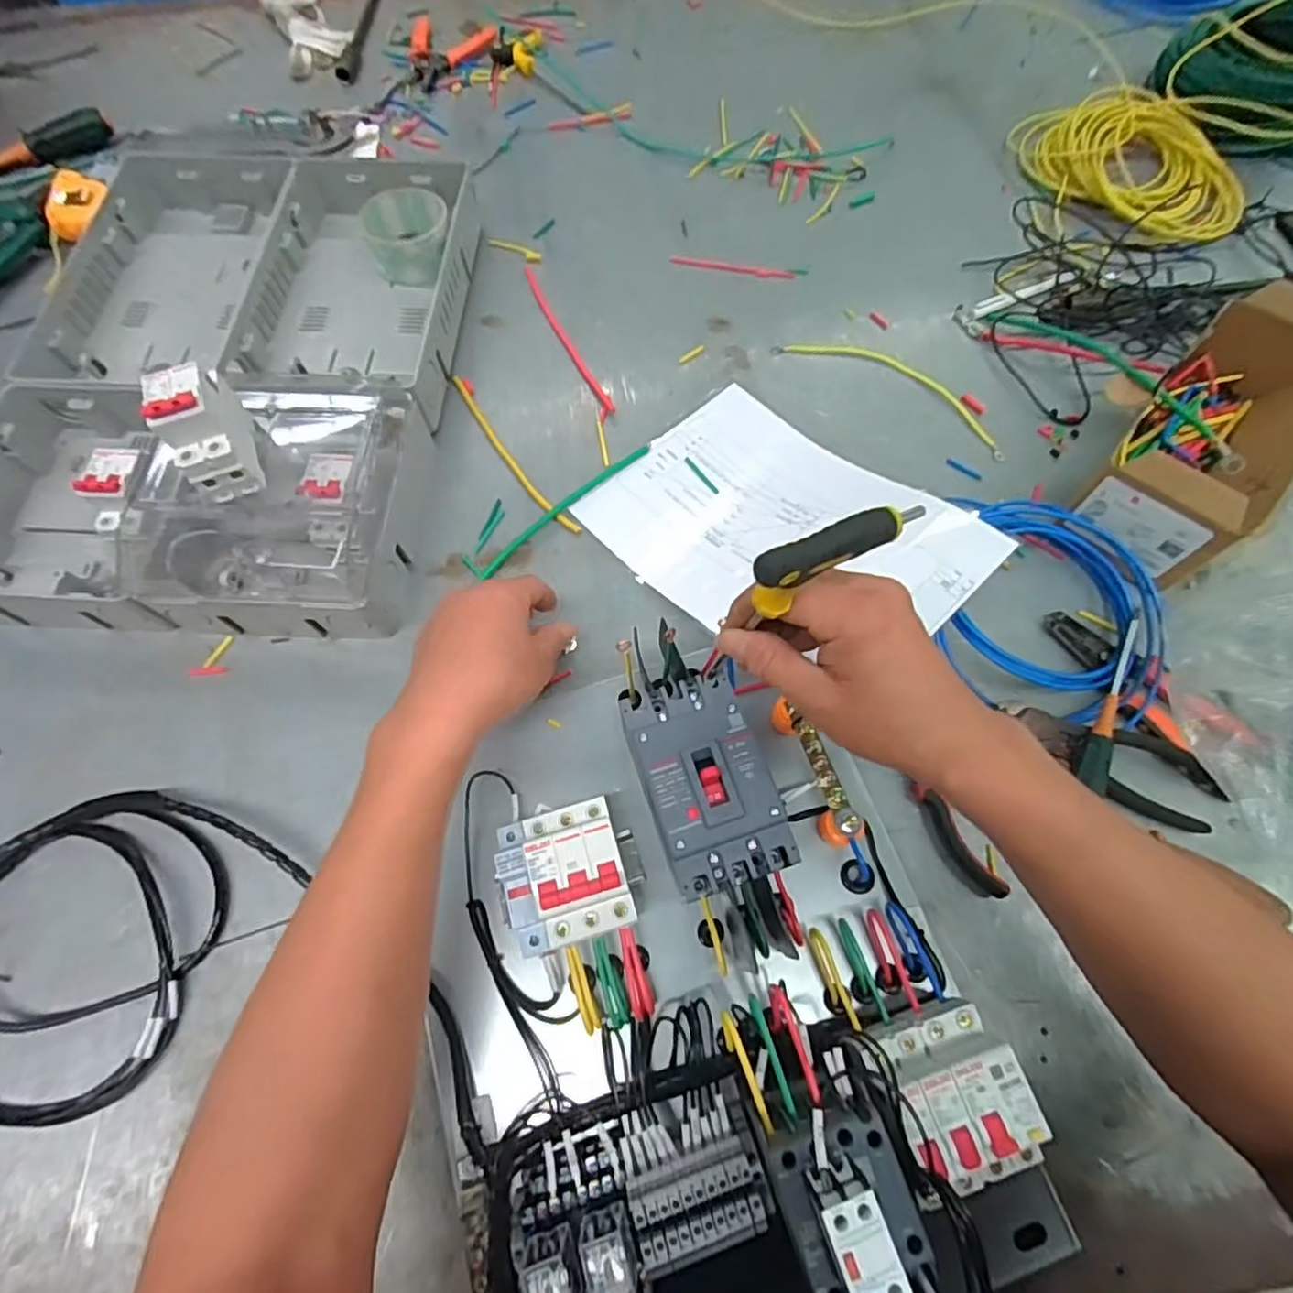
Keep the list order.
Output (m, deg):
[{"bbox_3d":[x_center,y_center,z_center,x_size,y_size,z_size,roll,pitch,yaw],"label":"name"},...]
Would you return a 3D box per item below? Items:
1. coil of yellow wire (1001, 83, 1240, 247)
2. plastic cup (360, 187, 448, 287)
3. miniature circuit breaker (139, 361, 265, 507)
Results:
[{"bbox_3d":[0.539,-0.531,0.702,0.207,0.049,0.201,0,68,1],"label":"coil of yellow wire"},{"bbox_3d":[-0.235,-0.406,0.649,0.085,0.049,0.093,0,68,1],"label":"plastic cup"},{"bbox_3d":[-0.303,-0.149,0.441,0.041,0.071,0.074,-20,69,-7],"label":"miniature circuit breaker"}]

